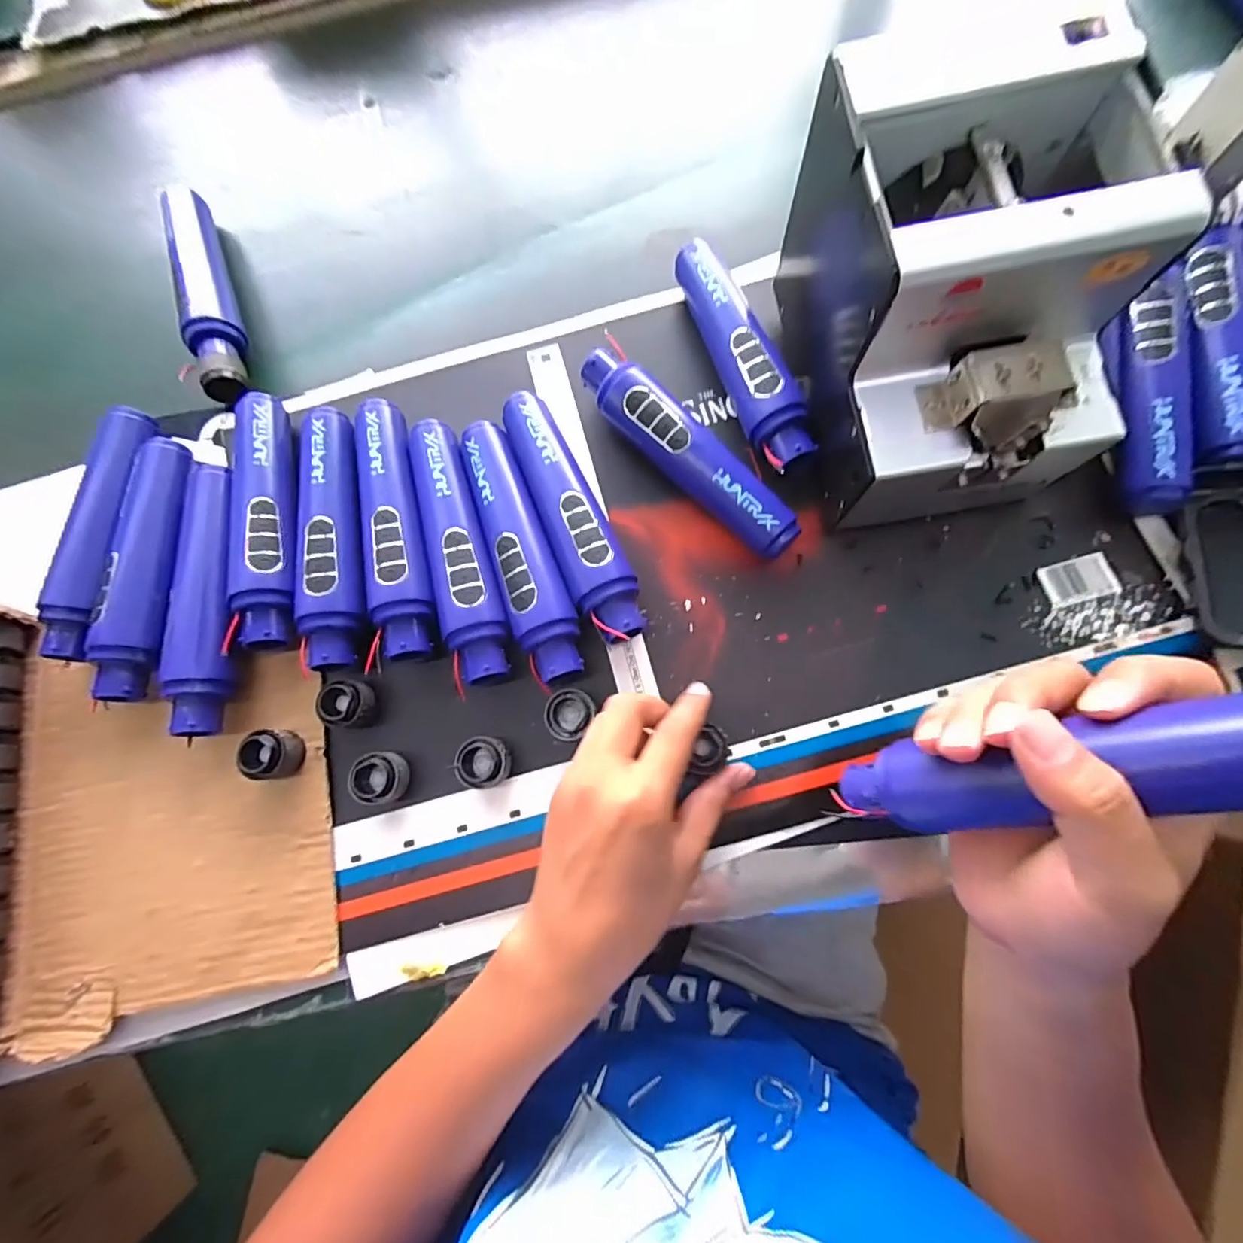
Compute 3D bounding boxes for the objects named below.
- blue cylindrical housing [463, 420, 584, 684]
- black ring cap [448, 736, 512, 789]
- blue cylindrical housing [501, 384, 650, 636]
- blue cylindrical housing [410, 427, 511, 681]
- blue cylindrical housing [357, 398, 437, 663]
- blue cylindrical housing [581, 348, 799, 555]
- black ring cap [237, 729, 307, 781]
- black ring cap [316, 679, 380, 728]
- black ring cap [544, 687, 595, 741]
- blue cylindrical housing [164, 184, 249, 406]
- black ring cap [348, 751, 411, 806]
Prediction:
[{"bbox_3d":[-0.064,-0.046,0.346,0.038,0.034,0.172,-22,77,-2],"label":"blue cylindrical housing"},{"bbox_3d":[-0.082,0.083,0.328,0.029,0.025,0.028,-1,77,3],"label":"black ring cap"},{"bbox_3d":[-0.031,-0.067,0.349,0.037,0.037,0.173,-24,77,-2],"label":"blue cylindrical housing"},{"bbox_3d":[-0.102,-0.046,0.351,0.038,0.037,0.173,-17,76,-1],"label":"blue cylindrical housing"},{"bbox_3d":[-0.144,-0.062,0.355,0.036,0.036,0.175,-13,76,0],"label":"blue cylindrical housing"},{"bbox_3d":[0.038,-0.103,0.353,0.034,0.039,0.171,-42,78,-7],"label":"blue cylindrical housing"},{"bbox_3d":[-0.207,0.079,0.332,0.027,0.029,0.028,-2,77,3],"label":"black ring cap"},{"bbox_3d":[-0.163,0.050,0.338,0.027,0.031,0.028,0,76,1],"label":"black ring cap"},{"bbox_3d":[-0.031,0.055,0.330,0.027,0.019,0.029,-1,77,3],"label":"black ring cap"},{"bbox_3d":[-0.318,-0.255,0.421,0.034,0.033,0.193,-22,77,-2],"label":"blue cylindrical housing"},{"bbox_3d":[-0.142,0.093,0.330,0.030,0.027,0.029,-1,77,3],"label":"black ring cap"}]

